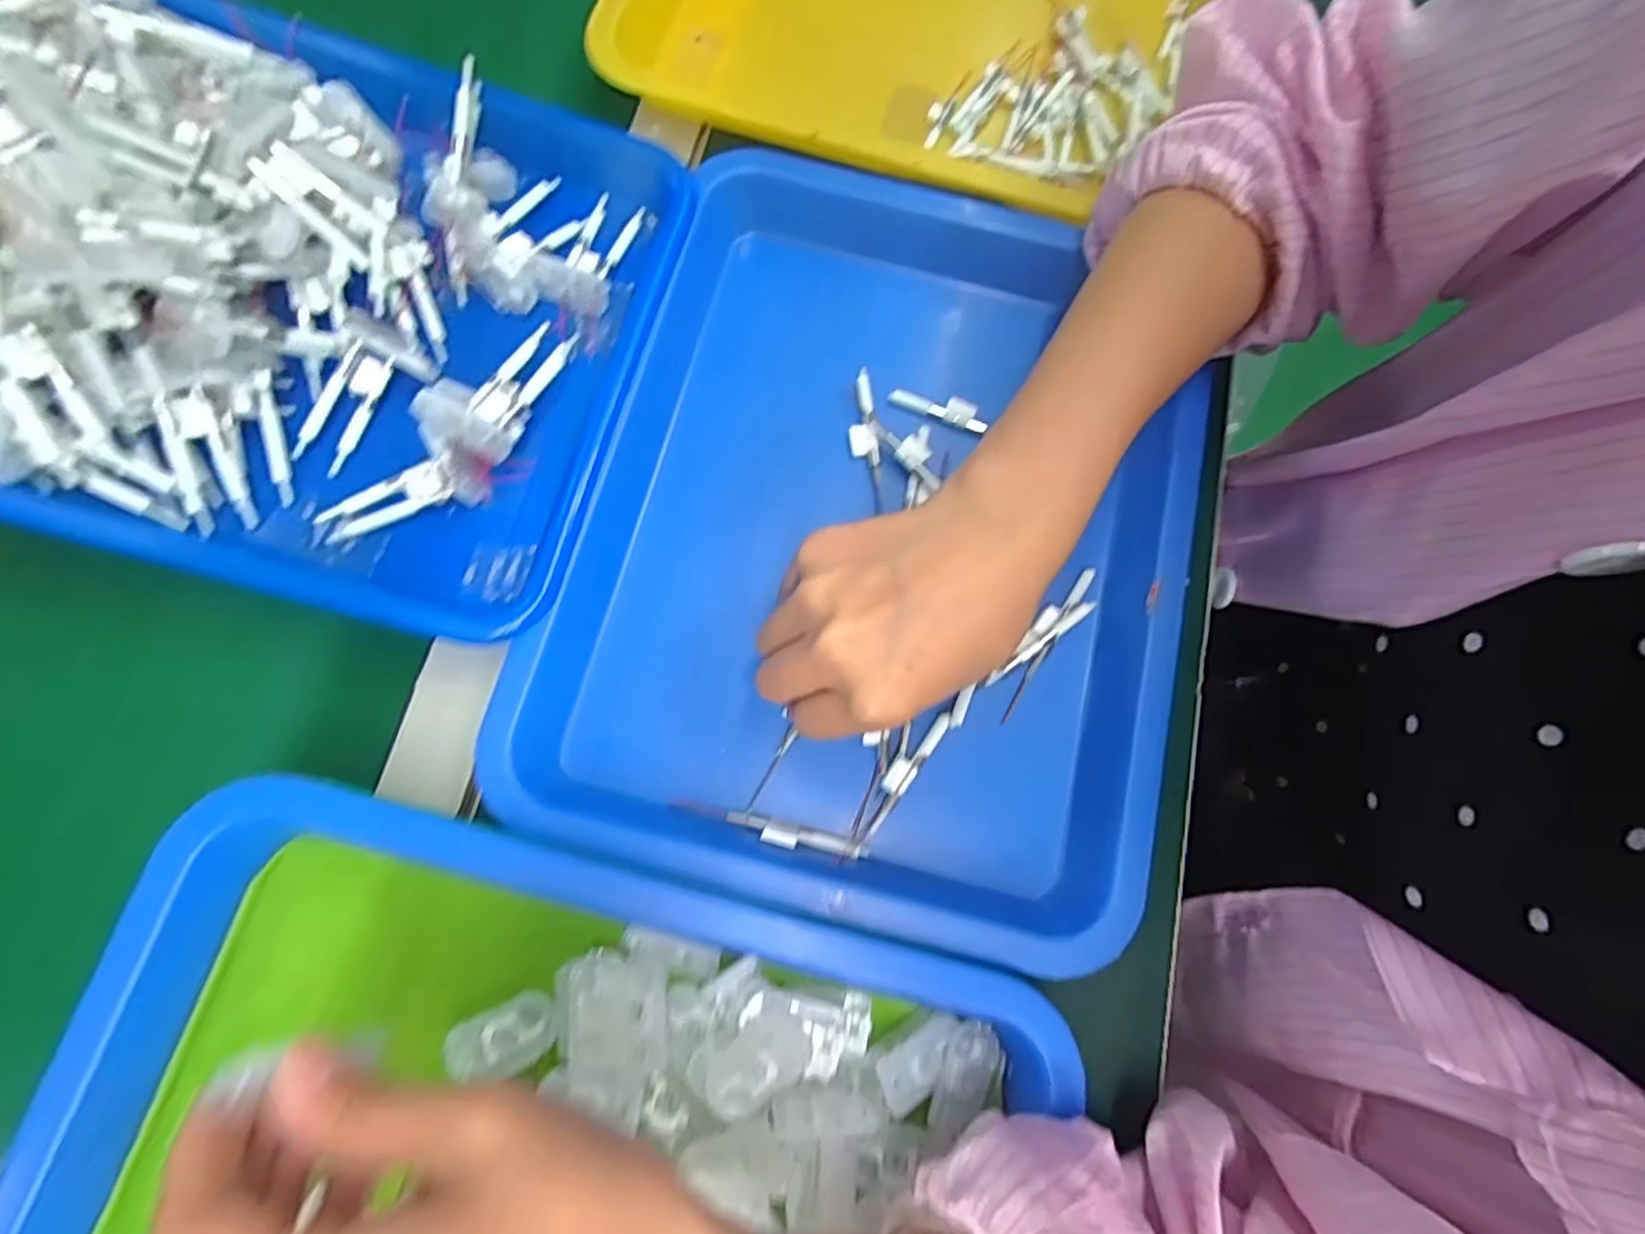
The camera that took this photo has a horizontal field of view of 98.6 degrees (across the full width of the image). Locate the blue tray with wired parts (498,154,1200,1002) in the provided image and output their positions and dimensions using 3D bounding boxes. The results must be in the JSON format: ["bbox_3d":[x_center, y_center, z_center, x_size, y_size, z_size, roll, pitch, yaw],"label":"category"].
[{"bbox_3d":[0.032,-0.043,0.322,0.275,0.040,0.334,15,76,2],"label":"blue tray with wired parts"}]

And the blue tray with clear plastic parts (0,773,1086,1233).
[{"bbox_3d":[-0.108,0.214,0.235,0.338,0.053,0.258,15,76,2],"label":"blue tray with clear plastic parts"}]

